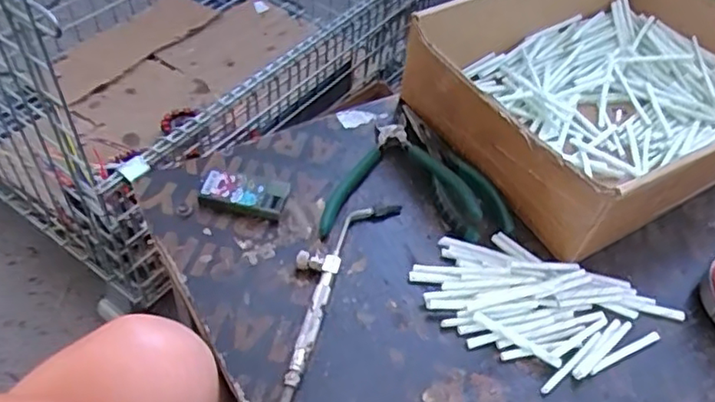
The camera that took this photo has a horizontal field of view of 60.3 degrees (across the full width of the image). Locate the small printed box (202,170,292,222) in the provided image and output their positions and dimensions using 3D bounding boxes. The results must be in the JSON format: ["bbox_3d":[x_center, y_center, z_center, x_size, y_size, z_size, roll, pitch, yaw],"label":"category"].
[{"bbox_3d":[-0.092,-0.005,0.496,0.069,0.015,0.031,12,49,4],"label":"small printed box"}]

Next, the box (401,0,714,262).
[{"bbox_3d":[0.248,-0.113,0.575,0.351,0.081,0.242,-23,55,-23],"label":"box"}]

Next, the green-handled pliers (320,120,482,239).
[{"bbox_3d":[0.035,-0.026,0.516,0.125,0.023,0.117,3,49,-3],"label":"green-handled pliers"}]

